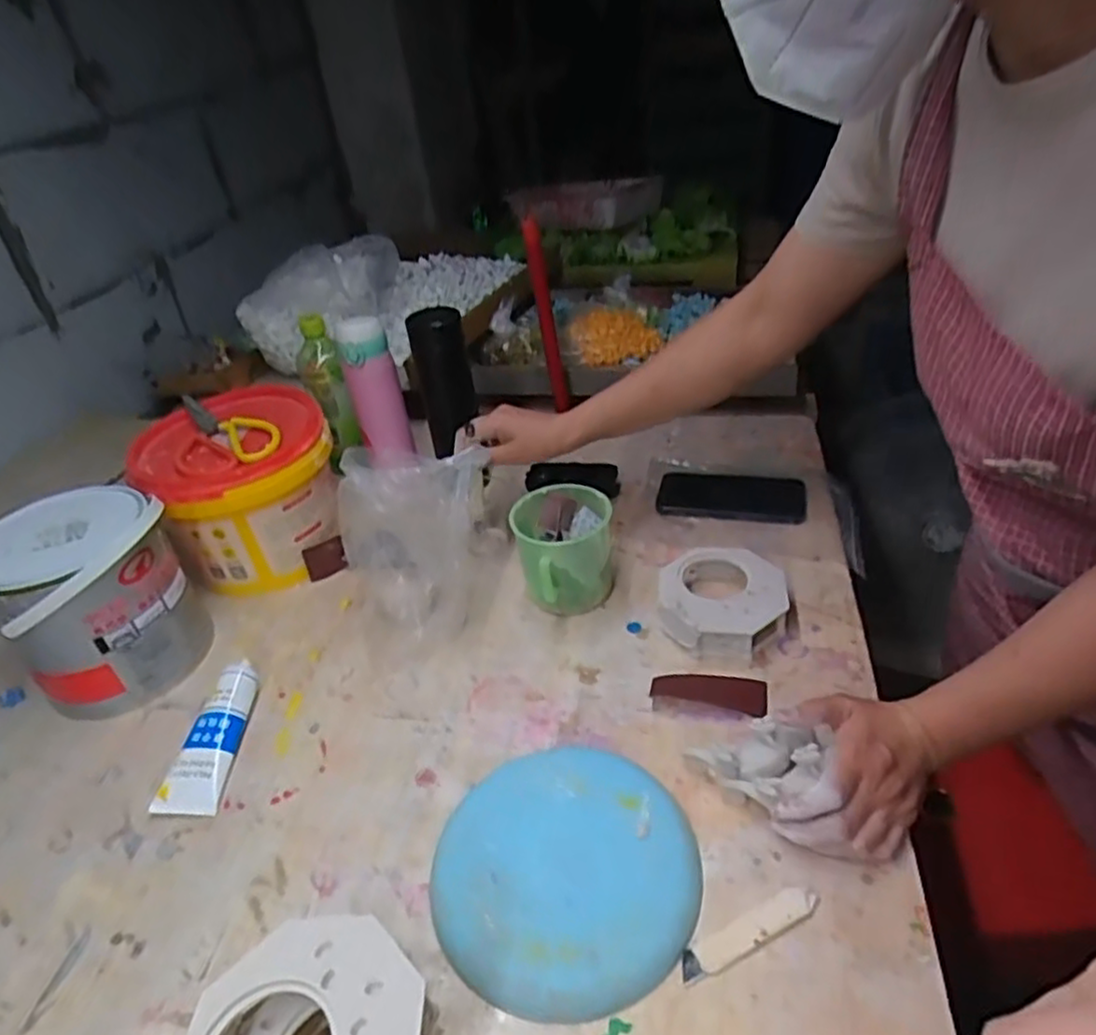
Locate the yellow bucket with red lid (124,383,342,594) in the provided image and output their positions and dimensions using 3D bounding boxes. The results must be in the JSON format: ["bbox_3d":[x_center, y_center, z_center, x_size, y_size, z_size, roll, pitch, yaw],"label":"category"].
[{"bbox_3d":[-0.339,-0.030,0.814,0.187,0.164,0.204,-5,36,4],"label":"yellow bucket with red lid"}]

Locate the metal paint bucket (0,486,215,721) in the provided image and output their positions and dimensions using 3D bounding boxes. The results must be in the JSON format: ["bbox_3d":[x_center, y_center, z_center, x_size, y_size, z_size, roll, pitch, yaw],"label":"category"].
[{"bbox_3d":[-0.433,0.079,0.692,0.156,0.170,0.143,-32,42,-30],"label":"metal paint bucket"}]

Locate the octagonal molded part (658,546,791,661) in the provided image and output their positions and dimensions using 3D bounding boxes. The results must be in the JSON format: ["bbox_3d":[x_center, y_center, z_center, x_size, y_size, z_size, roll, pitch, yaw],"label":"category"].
[{"bbox_3d":[0.165,0.074,0.673,0.116,0.044,0.123,2,37,13],"label":"octagonal molded part"}]

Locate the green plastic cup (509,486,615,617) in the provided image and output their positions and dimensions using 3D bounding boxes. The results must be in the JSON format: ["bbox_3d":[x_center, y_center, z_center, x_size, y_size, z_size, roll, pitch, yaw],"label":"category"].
[{"bbox_3d":[0.017,0.033,0.712,0.097,0.098,0.091,-5,36,4],"label":"green plastic cup"}]

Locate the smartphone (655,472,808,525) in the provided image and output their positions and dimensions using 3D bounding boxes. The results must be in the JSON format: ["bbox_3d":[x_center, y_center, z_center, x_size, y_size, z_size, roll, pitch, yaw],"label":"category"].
[{"bbox_3d":[0.215,-0.025,0.835,0.165,0.012,0.088,4,37,16],"label":"smartphone"}]

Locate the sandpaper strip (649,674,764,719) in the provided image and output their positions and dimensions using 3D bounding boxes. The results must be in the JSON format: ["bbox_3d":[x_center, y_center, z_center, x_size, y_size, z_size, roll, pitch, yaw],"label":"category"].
[{"bbox_3d":[0.137,0.148,0.608,0.095,0.011,0.040,2,37,14],"label":"sandpaper strip"}]

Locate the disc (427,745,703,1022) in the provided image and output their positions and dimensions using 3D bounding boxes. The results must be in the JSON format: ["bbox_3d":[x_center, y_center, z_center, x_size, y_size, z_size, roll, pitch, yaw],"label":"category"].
[{"bbox_3d":[0.010,0.242,0.497,0.179,0.018,0.176,-5,36,4],"label":"disc"}]

